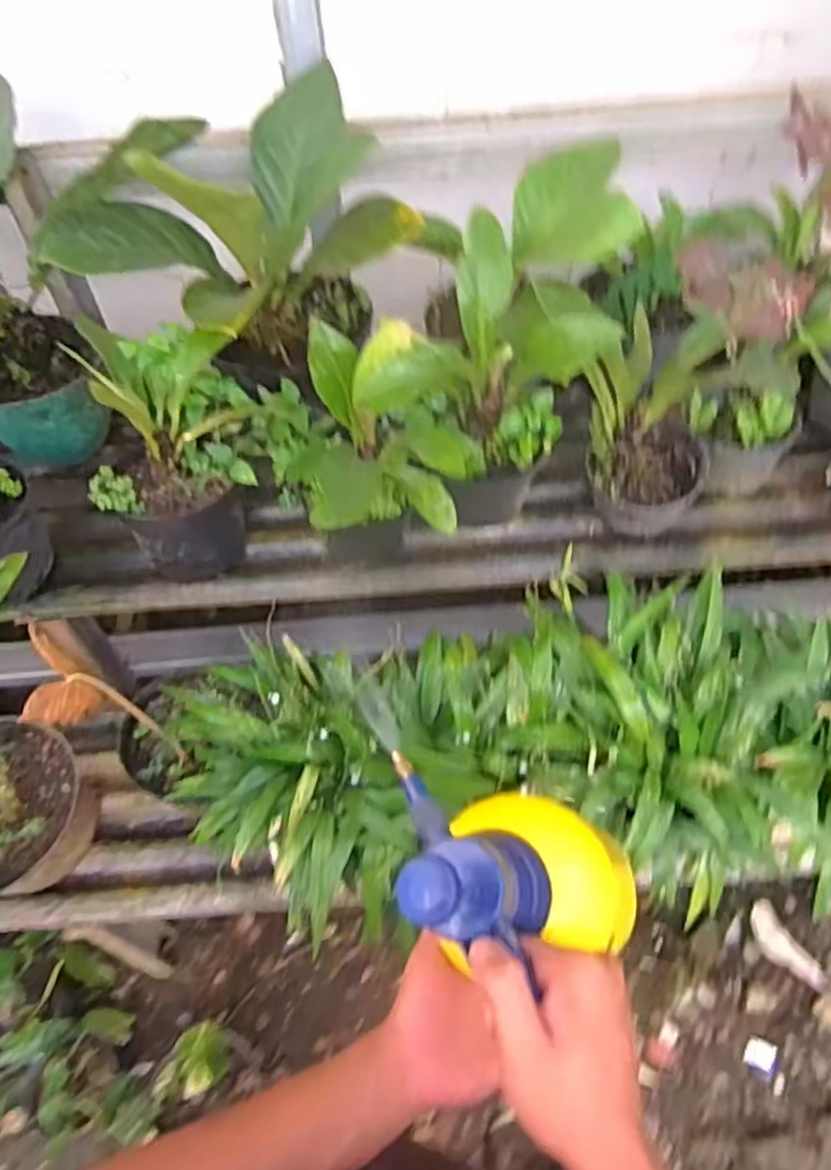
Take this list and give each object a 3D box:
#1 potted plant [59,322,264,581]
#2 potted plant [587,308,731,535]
[{"bbox_3d":[-0.322,-0.175,1.029,0.222,0.293,0.231,-11,53,-4],"label":"potted plant"},{"bbox_3d":[0.323,-0.210,1.022,0.173,0.293,0.163,21,57,19],"label":"potted plant"}]

